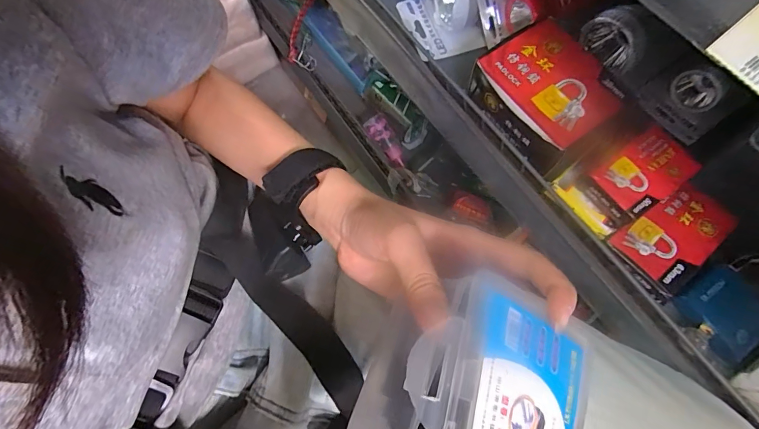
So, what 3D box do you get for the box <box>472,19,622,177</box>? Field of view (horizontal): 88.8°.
[{"bbox_3d":[0.153,-0.111,0.358,0.105,0.037,0.118,-36,74,-10],"label":"box"}]

